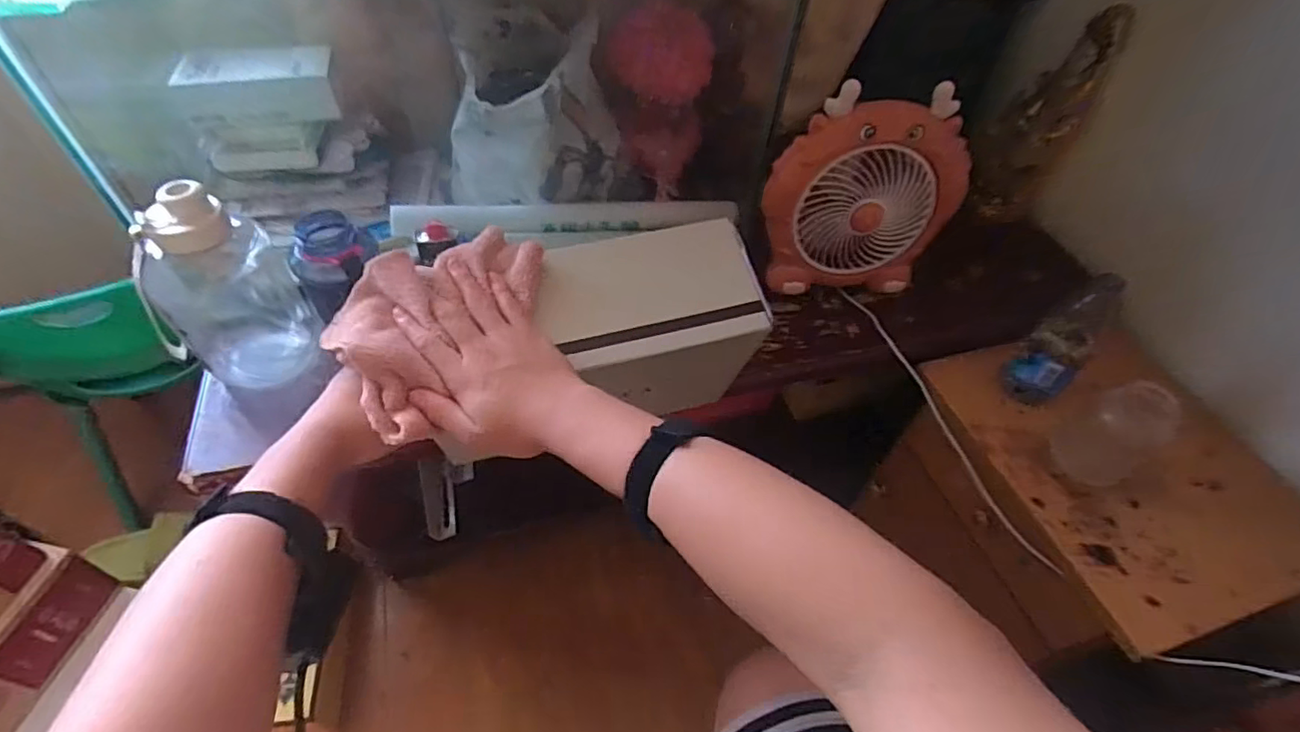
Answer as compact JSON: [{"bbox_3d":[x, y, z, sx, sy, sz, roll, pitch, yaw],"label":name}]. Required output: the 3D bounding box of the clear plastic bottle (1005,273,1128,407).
[{"bbox_3d":[0.514,-0.032,0.738,0.066,0.175,0.071,-33,59,-29],"label":"clear plastic bottle"}]

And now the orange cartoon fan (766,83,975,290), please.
[{"bbox_3d":[0.261,-0.208,0.740,0.224,0.243,0.057,-1,49,-6],"label":"orange cartoon fan"}]

